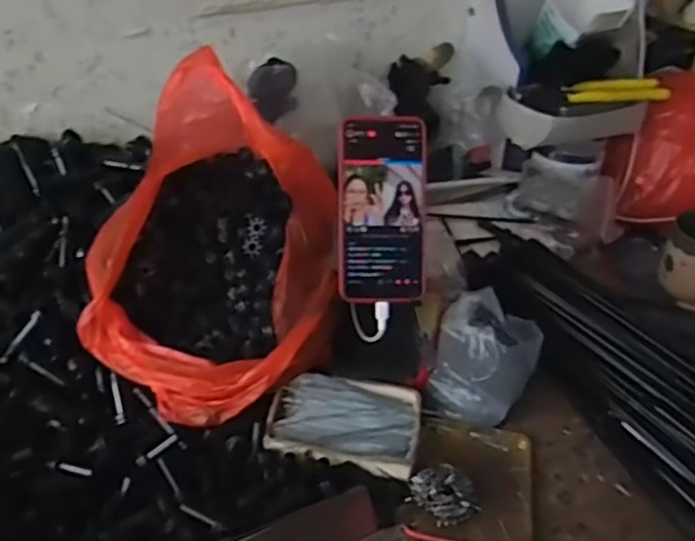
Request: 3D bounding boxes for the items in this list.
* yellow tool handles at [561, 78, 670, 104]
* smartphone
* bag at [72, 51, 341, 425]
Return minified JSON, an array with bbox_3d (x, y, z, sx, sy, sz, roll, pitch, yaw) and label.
[{"bbox_3d":[0.348,-0.232,0.882,0.139,0.026,0.023,-6,39,-11],"label":"yellow tool handles"},{"bbox_3d":[0.031,-0.054,0.603,0.078,0.160,0.008,0,2,-3],"label":"smartphone"},{"bbox_3d":[-0.118,-0.029,0.589,0.216,0.196,0.230,27,44,28],"label":"bag"}]

